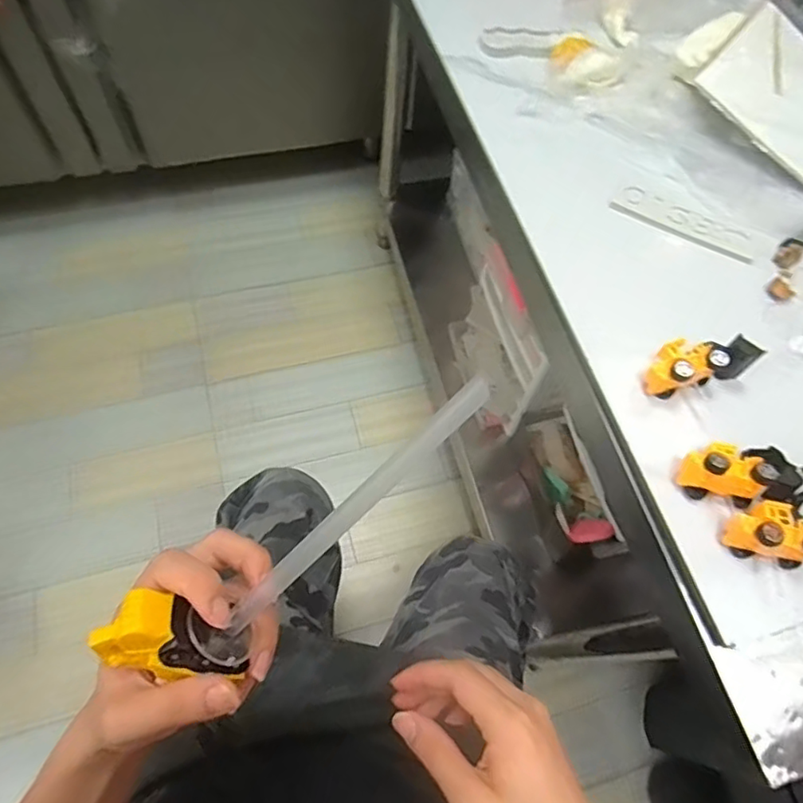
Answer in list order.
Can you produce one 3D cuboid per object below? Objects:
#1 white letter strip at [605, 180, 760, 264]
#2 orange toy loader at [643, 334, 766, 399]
[{"bbox_3d":[0.258,-0.165,0.517,0.128,0.010,0.035,28,65,9],"label":"white letter strip"},{"bbox_3d":[0.223,-0.030,0.432,0.081,0.039,0.035,-16,66,-12],"label":"orange toy loader"}]

